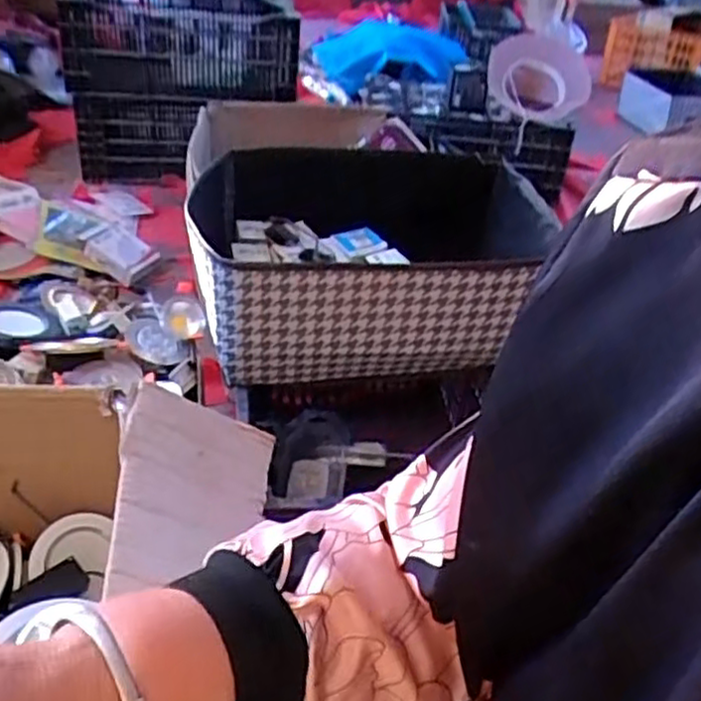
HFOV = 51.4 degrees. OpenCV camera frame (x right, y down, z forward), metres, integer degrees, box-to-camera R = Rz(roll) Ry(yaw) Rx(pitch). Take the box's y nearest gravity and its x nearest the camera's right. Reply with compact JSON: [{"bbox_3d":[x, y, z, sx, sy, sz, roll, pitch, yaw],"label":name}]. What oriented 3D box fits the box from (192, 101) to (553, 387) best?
[{"bbox_3d":[0.034,-0.119,0.946,0.443,0.175,0.322,2,34,-6],"label":"box"}]

